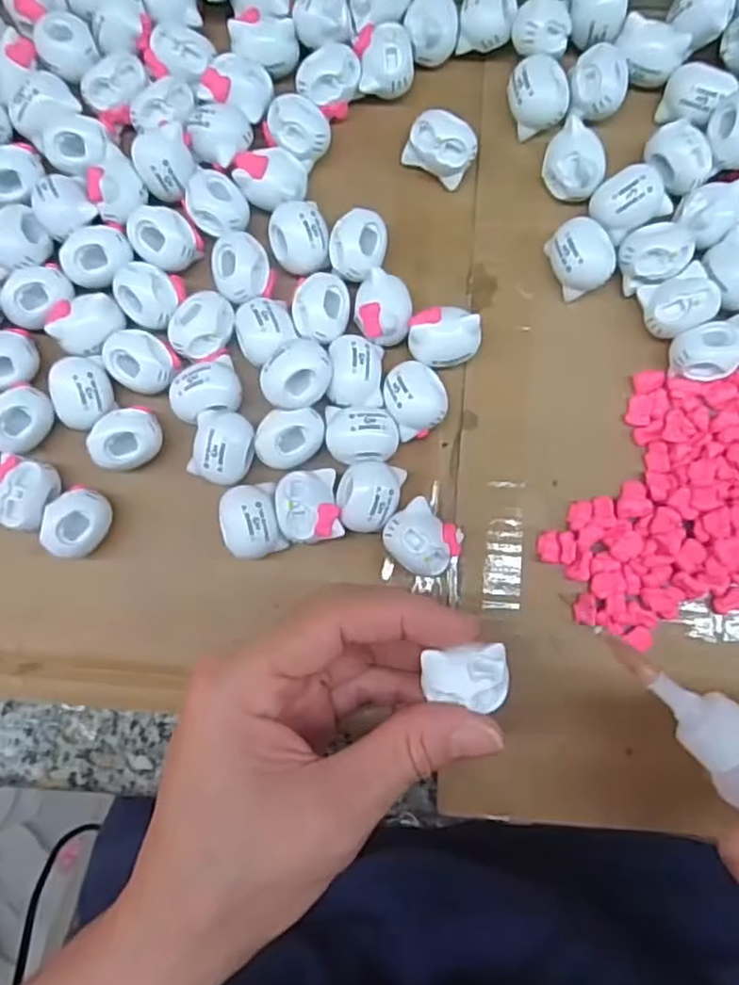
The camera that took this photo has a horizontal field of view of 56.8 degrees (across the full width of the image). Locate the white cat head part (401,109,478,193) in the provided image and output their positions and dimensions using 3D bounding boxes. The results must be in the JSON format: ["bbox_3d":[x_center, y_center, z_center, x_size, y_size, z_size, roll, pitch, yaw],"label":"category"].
[{"bbox_3d":[0.028,-0.133,0.261,0.026,0.018,0.020,28,89,2],"label":"white cat head part"}]

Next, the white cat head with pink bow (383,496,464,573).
[{"bbox_3d":[0.019,0.017,0.244,0.025,0.021,0.022,41,89,2],"label":"white cat head with pink bow"}]

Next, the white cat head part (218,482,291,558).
[{"bbox_3d":[-0.042,0.010,0.243,0.020,0.016,0.026,-12,88,1],"label":"white cat head part"}]

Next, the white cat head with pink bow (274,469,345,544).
[{"bbox_3d":[-0.022,0.005,0.244,0.022,0.015,0.025,-10,88,1],"label":"white cat head with pink bow"}]

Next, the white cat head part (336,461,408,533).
[{"bbox_3d":[0.000,0.001,0.246,0.022,0.017,0.025,13,88,2],"label":"white cat head part"}]

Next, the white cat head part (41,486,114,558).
[{"bbox_3d":[-0.103,0.011,0.244,0.019,0.017,0.024,5,88,2],"label":"white cat head part"}]

